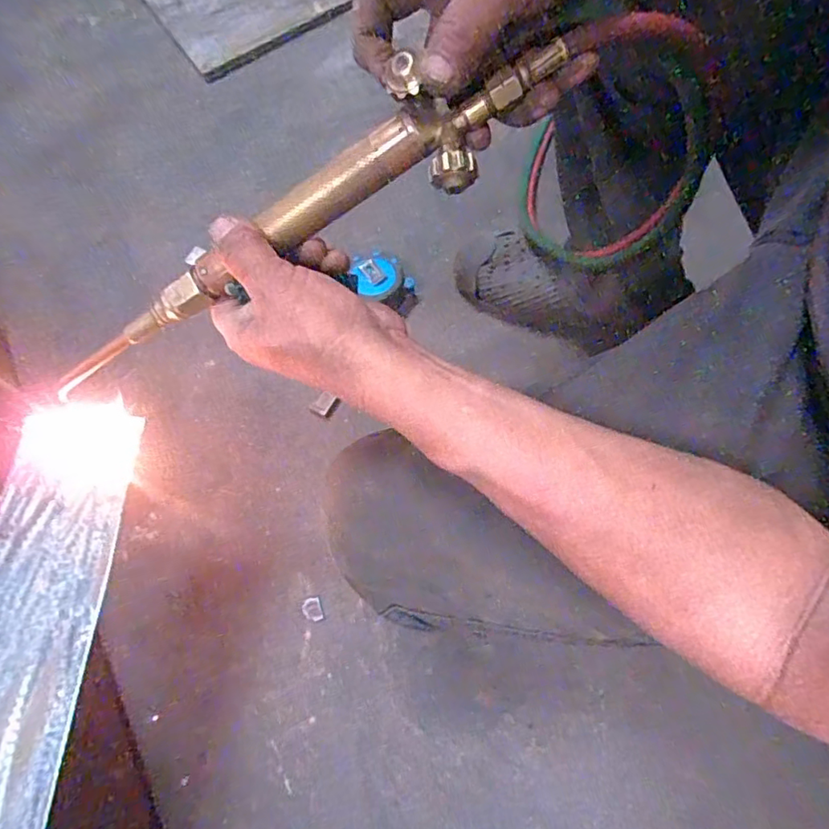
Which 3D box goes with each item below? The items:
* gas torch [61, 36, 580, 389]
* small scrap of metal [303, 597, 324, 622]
[{"bbox_3d":[-0.092,-0.099,0.320,0.368,0.043,0.048,-26,68,18],"label":"gas torch"},{"bbox_3d":[-0.109,0.209,0.585,0.020,0.004,0.025,-16,69,-5],"label":"small scrap of metal"}]

